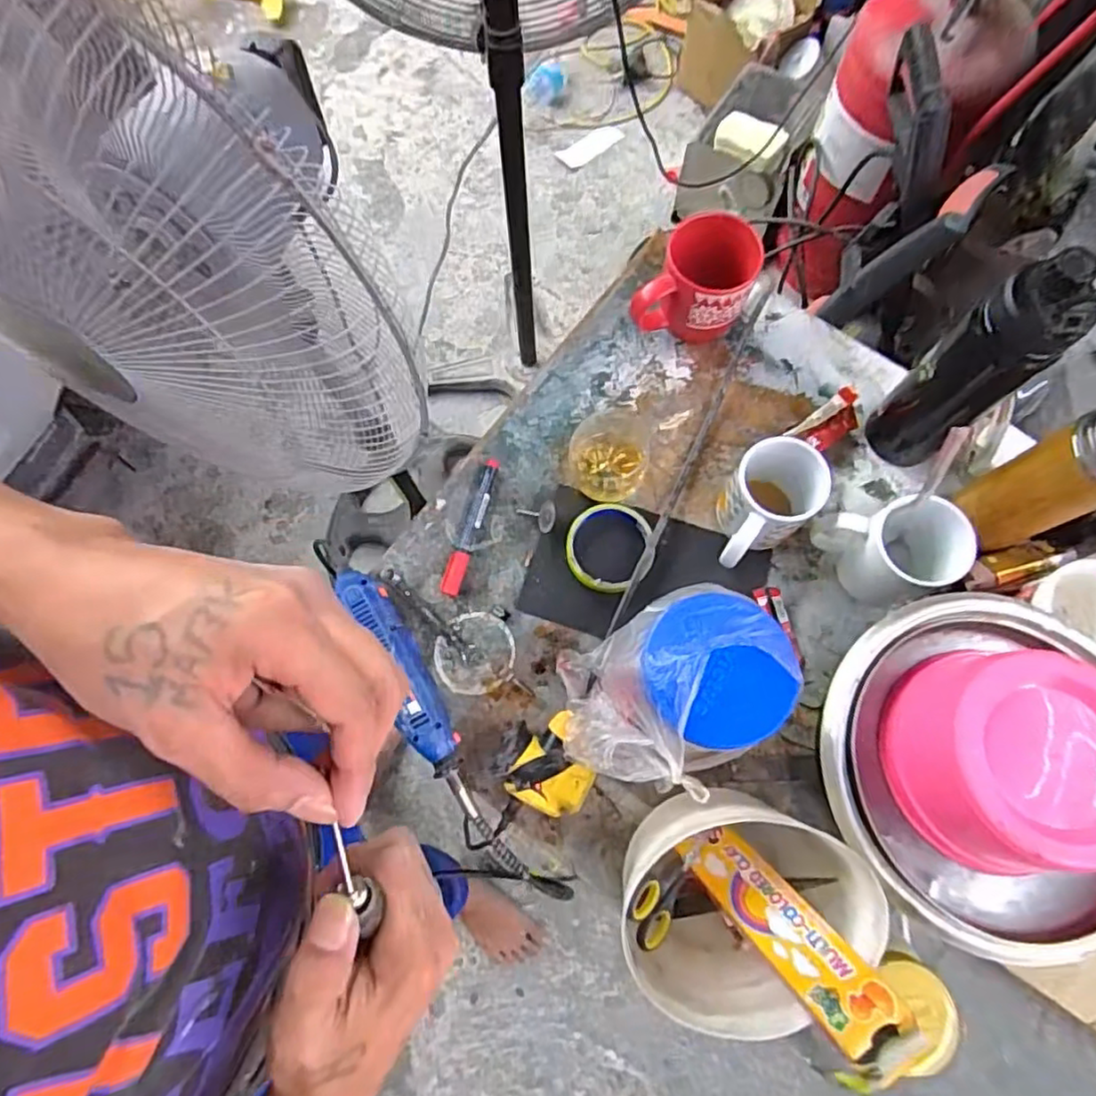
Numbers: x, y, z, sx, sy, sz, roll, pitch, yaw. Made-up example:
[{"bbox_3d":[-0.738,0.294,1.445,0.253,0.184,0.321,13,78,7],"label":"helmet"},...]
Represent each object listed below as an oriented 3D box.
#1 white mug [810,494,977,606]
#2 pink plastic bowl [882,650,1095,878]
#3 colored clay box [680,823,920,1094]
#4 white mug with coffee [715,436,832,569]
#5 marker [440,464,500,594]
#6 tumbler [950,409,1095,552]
[{"bbox_3d":[0.317,0.004,0.607,0.111,0.085,0.078,-10,74,-1],"label":"white mug"},{"bbox_3d":[0.327,0.150,0.467,0.136,0.080,0.152,-18,73,-4],"label":"pink plastic bowl"},{"bbox_3d":[0.166,0.267,0.461,0.048,0.192,0.018,-38,117,-9],"label":"colored clay box"},{"bbox_3d":[0.198,-0.038,0.625,0.117,0.091,0.083,-44,77,-11],"label":"white mug with coffee"},{"bbox_3d":[-0.078,-0.023,0.662,0.020,0.014,0.145,15,75,6],"label":"marker"},{"bbox_3d":[0.427,-0.055,0.551,0.071,0.158,0.066,0,72,1],"label":"tumbler"}]

